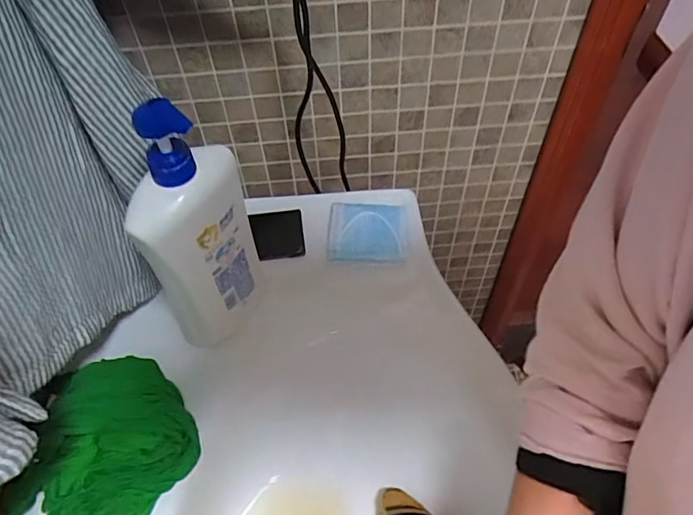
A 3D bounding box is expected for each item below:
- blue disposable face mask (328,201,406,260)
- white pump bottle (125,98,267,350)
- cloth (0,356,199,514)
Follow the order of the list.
[{"bbox_3d":[0.025,-0.034,0.652,0.091,0.011,0.094,0,53,2],"label":"blue disposable face mask"},{"bbox_3d":[-0.131,-0.019,0.483,0.046,0.270,0.112,36,62,25],"label":"white pump bottle"},{"bbox_3d":[-0.222,0.169,0.468,0.135,0.053,0.158,32,61,23],"label":"cloth"}]

